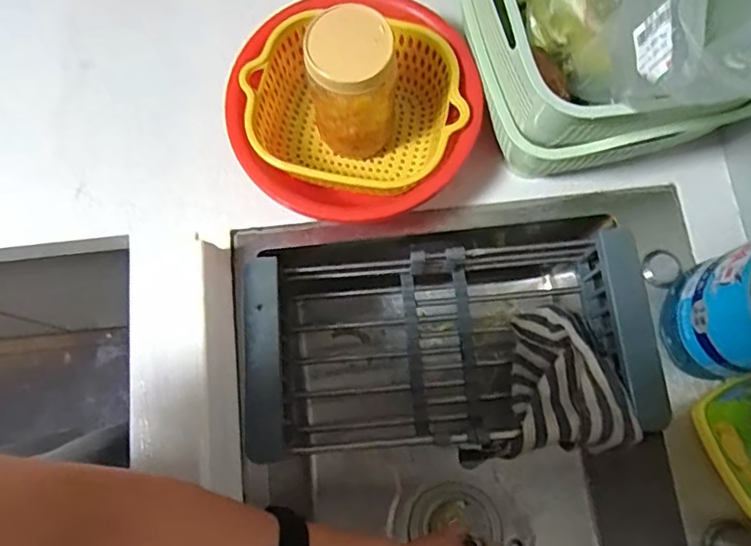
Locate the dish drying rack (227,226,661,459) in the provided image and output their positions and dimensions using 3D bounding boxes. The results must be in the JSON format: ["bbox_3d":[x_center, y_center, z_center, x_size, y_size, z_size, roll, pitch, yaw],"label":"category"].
[{"bbox_3d":[0.068,0.072,0.569,0.392,0.087,0.184,-5,75,-1],"label":"dish drying rack"}]

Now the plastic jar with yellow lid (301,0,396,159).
[{"bbox_3d":[-0.020,-0.162,0.500,0.069,0.142,0.068,0,75,0],"label":"plastic jar with yellow lid"}]

